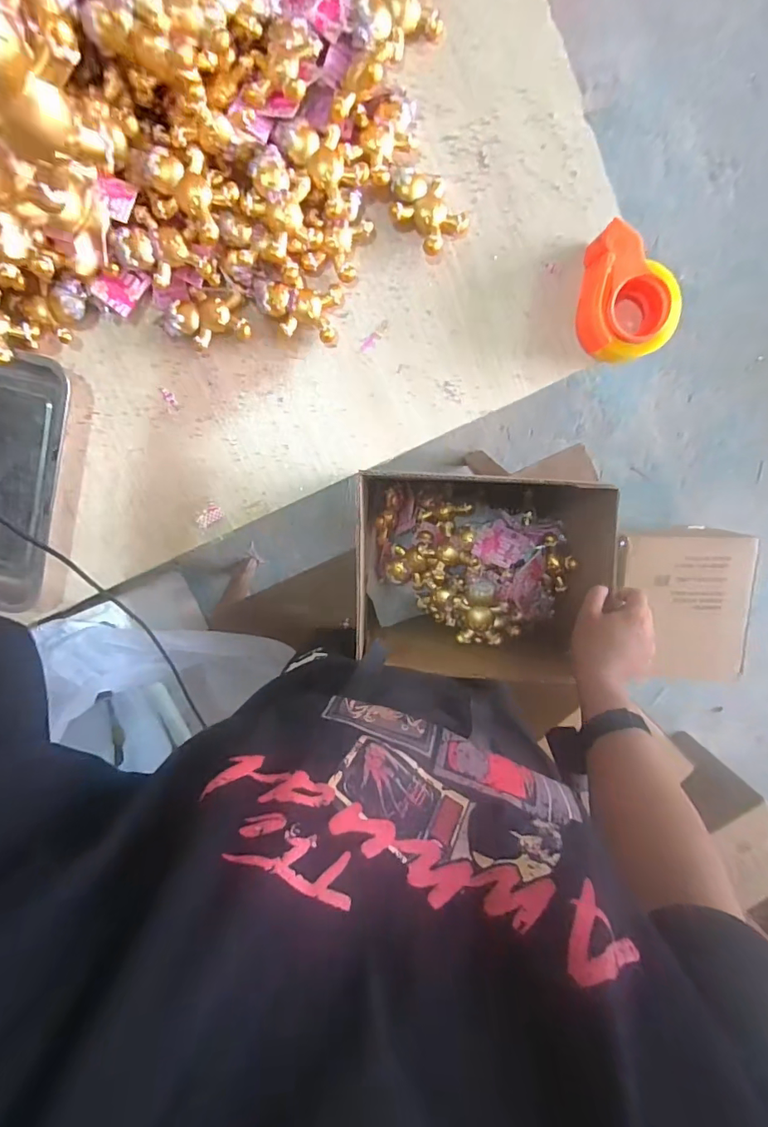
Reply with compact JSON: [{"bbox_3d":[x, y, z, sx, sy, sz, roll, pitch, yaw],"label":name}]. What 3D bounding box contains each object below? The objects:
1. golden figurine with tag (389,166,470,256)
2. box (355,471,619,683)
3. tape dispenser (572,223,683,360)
[{"bbox_3d":[0.053,-0.461,0.627,0.080,0.035,0.106,-42,98,6],"label":"golden figurine with tag"},{"bbox_3d":[0.130,0.006,0.752,0.327,0.287,0.250,2,100,-1],"label":"box"},{"bbox_3d":[0.322,-0.347,0.630,0.117,0.068,0.148,1,100,-1],"label":"tape dispenser"}]

